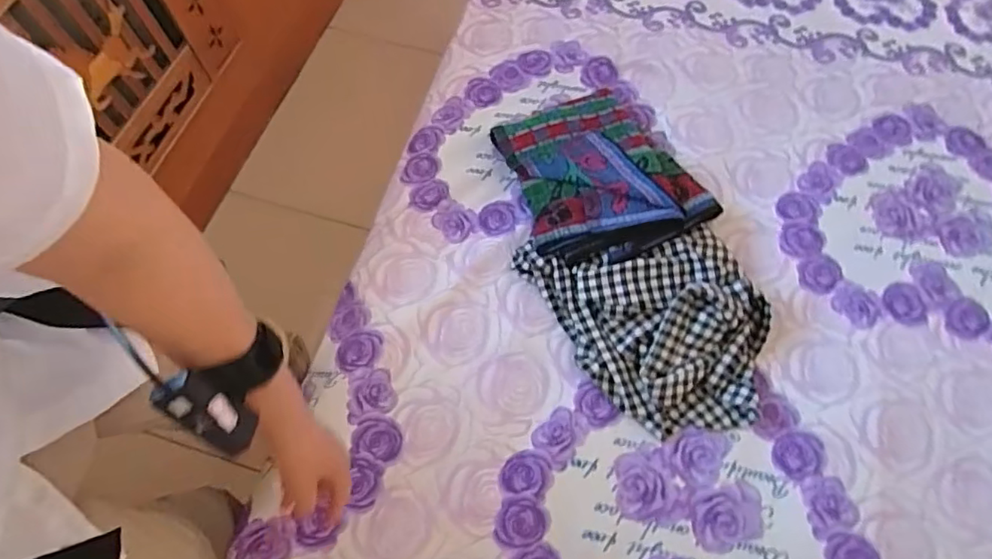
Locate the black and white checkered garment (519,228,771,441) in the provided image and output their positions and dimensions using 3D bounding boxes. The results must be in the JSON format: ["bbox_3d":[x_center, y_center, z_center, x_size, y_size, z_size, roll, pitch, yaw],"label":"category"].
[{"bbox_3d":[0.228,0.072,0.828,0.323,0.059,0.286,-9,66,-3],"label":"black and white checkered garment"}]

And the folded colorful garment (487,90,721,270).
[{"bbox_3d":[0.169,-0.165,0.921,0.276,0.069,0.296,-21,68,-8],"label":"folded colorful garment"}]

